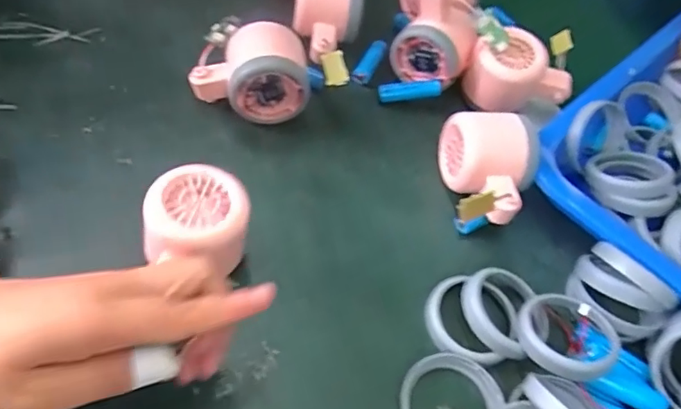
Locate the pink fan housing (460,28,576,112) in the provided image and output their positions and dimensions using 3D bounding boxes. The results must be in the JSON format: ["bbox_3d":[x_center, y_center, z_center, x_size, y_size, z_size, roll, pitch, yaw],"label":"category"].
[{"bbox_3d":[0.143,-0.110,0.450,0.085,0.048,0.048,0,55,-11],"label":"pink fan housing"}]

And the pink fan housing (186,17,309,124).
[{"bbox_3d":[-0.067,-0.103,0.412,0.084,0.058,0.067,3,54,-10],"label":"pink fan housing"}]

